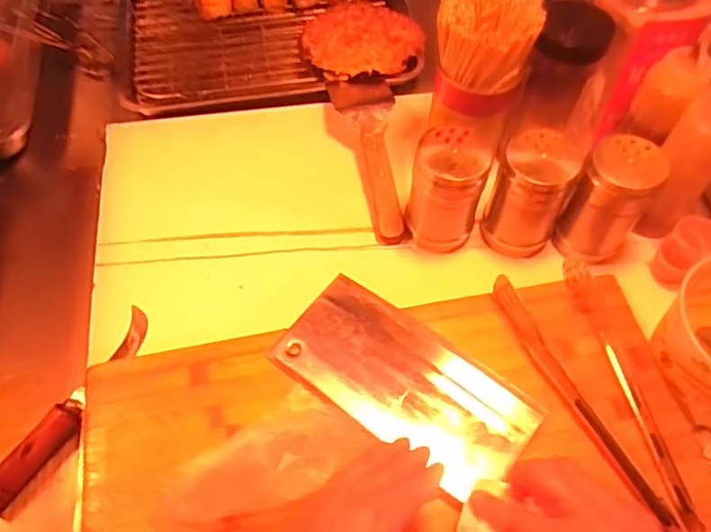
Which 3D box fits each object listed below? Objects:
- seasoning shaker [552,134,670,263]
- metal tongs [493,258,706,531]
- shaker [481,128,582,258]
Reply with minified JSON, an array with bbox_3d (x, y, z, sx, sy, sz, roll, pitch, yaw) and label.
[{"bbox_3d":[0.222,-0.058,0.506,0.062,0.096,0.052,34,65,16],"label":"seasoning shaker"},{"bbox_3d":[0.190,0.101,0.454,0.076,0.026,0.226,-16,62,-11],"label":"metal tongs"},{"bbox_3d":[0.153,-0.060,0.517,0.063,0.109,0.053,23,62,11],"label":"shaker"}]

